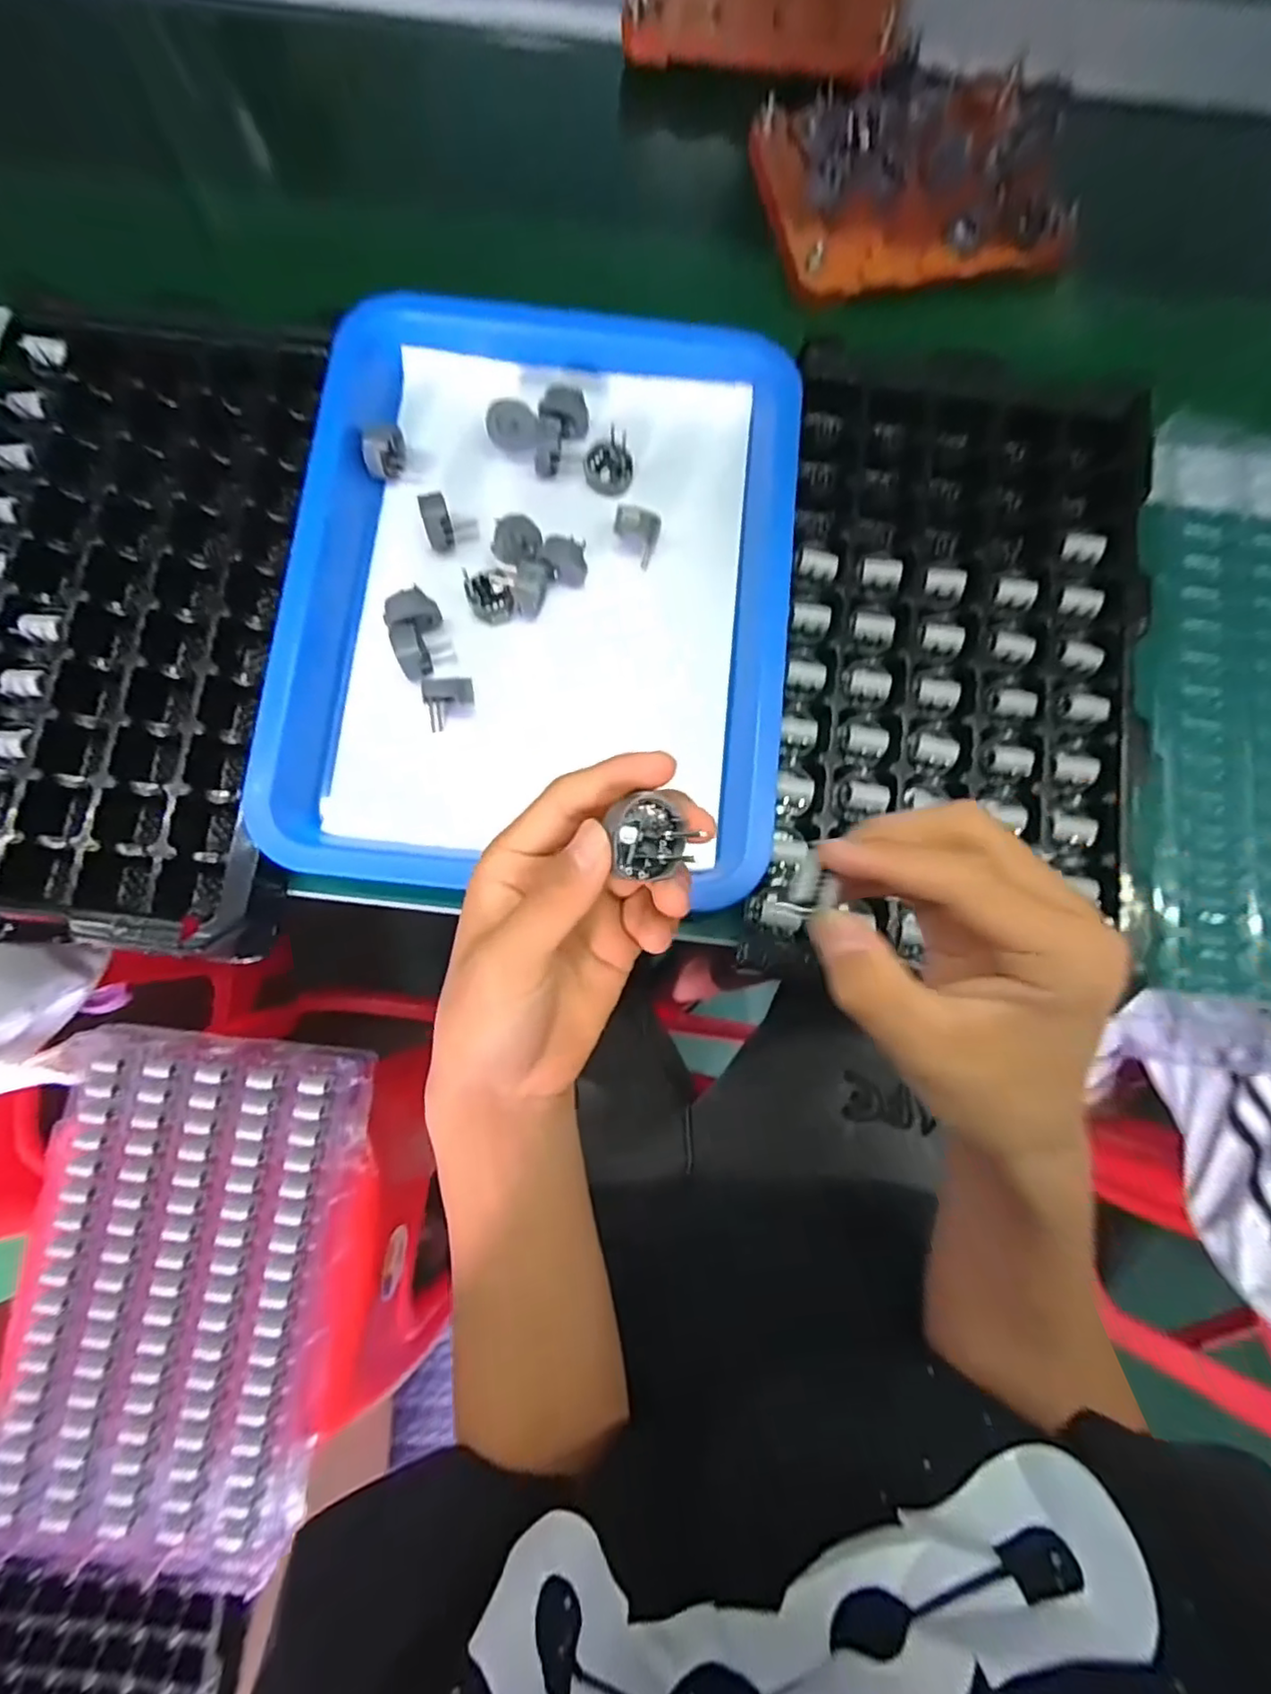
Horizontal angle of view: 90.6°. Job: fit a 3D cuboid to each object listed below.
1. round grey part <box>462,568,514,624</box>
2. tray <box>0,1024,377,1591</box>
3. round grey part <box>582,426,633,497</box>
[{"bbox_3d":[-0.081,-0.141,0.352,0.024,0.015,0.025,-11,80,-3],"label":"round grey part"},{"bbox_3d":[-0.359,0.347,0.498,0.235,0.031,0.374,6,78,0],"label":"tray"},{"bbox_3d":[-0.016,-0.225,0.364,0.028,0.019,0.031,0,80,-1],"label":"round grey part"}]

